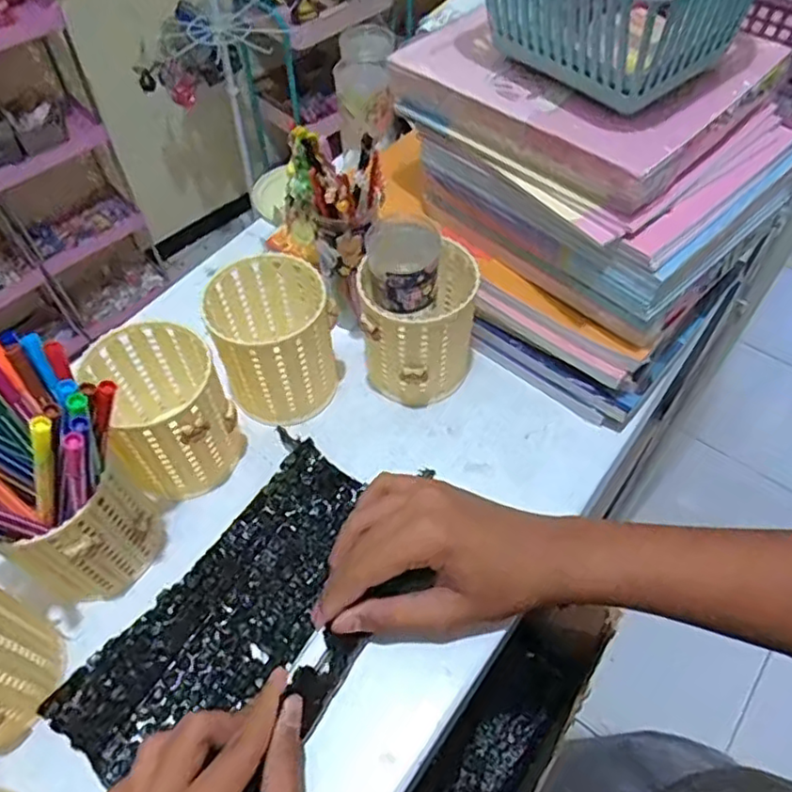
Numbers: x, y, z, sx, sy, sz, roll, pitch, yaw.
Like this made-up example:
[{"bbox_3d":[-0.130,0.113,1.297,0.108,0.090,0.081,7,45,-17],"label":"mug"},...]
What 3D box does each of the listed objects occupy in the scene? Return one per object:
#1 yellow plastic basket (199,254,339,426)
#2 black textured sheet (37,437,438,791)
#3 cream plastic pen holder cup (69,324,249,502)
[{"bbox_3d":[-0.090,-0.040,0.475,0.082,0.092,0.085,0,56,1],"label":"yellow plastic basket"},{"bbox_3d":[-0.088,0.142,0.398,0.126,0.027,0.221,35,63,22],"label":"black textured sheet"},{"bbox_3d":[-0.156,0.013,0.444,0.077,0.095,0.086,-23,58,-14],"label":"cream plastic pen holder cup"}]

